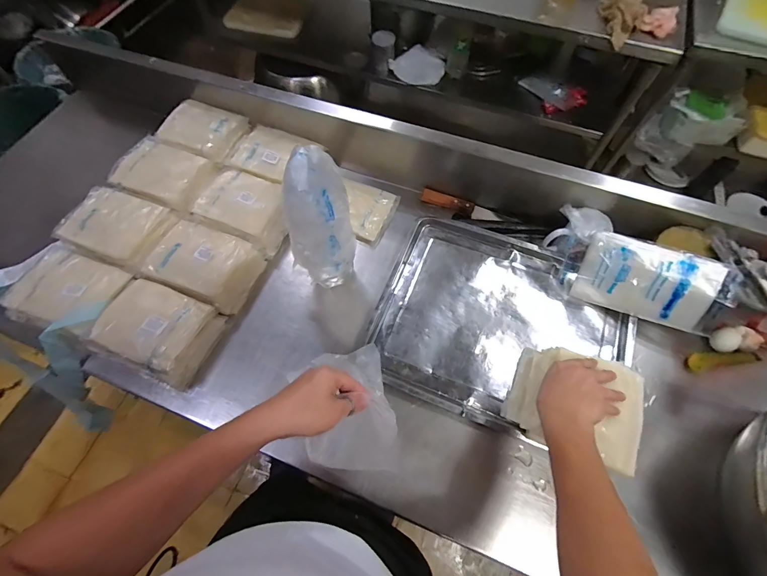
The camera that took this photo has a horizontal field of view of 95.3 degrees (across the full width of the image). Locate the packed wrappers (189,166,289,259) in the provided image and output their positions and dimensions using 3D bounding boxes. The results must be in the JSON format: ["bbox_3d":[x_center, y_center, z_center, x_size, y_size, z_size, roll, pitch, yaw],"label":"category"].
[{"bbox_3d":[-0.312,-0.175,0.781,0.205,0.057,0.149,25,67,12],"label":"packed wrappers"}]

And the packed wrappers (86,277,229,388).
[{"bbox_3d":[-0.425,0.076,0.655,0.193,0.069,0.148,20,66,10],"label":"packed wrappers"}]

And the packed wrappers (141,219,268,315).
[{"bbox_3d":[-0.365,-0.049,0.718,0.191,0.063,0.142,22,66,11],"label":"packed wrappers"}]

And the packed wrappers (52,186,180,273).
[{"bbox_3d":[-0.555,-0.120,0.746,0.206,0.066,0.150,19,66,10],"label":"packed wrappers"}]

